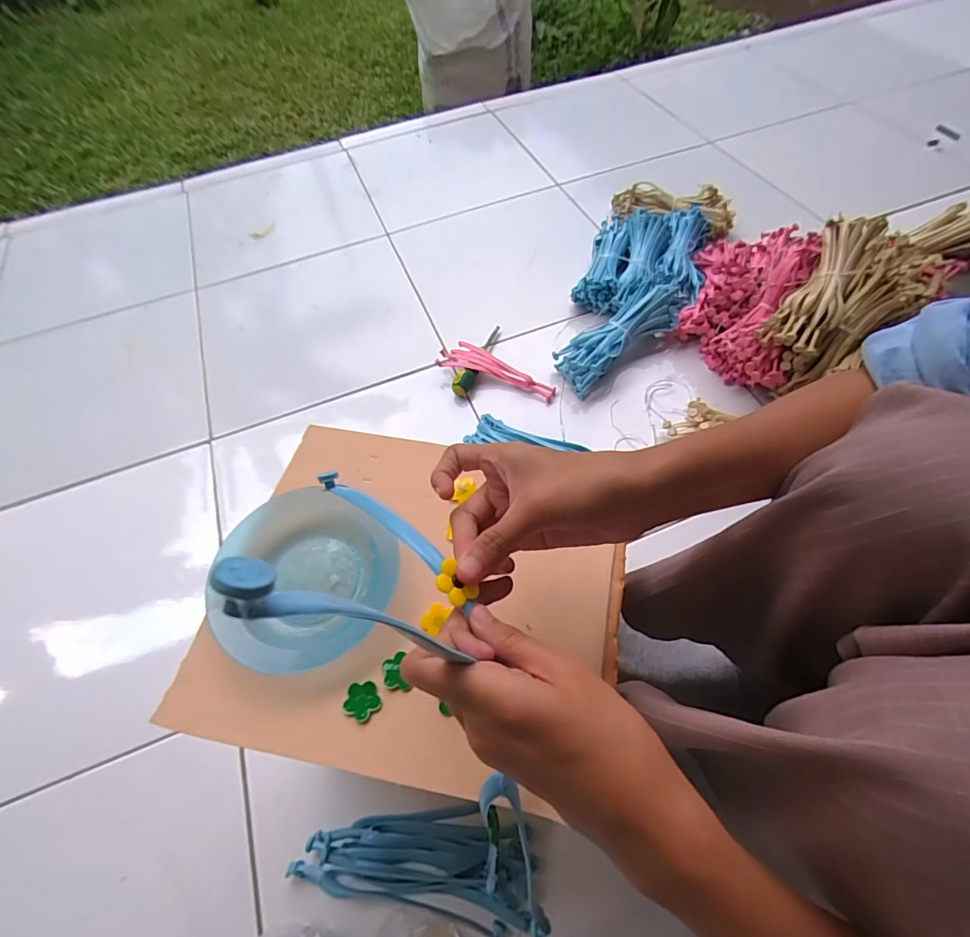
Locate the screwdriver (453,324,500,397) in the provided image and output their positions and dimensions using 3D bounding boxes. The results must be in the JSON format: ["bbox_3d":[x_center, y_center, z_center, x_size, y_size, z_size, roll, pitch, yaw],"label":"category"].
[{"bbox_3d":[-0.011,-0.184,0.769,0.026,0.035,0.161,18,62,13],"label":"screwdriver"}]

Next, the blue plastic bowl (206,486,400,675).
[{"bbox_3d":[-0.130,0.075,0.331,0.118,0.028,0.121,-1,59,2],"label":"blue plastic bowl"}]

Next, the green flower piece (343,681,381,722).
[{"bbox_3d":[-0.080,0.149,0.299,0.022,0.004,0.022,-1,59,2],"label":"green flower piece"}]

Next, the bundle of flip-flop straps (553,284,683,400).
[{"bbox_3d":[0.212,-0.212,0.737,0.225,0.052,0.078,-38,64,-3],"label":"bundle of flip-flop straps"}]

